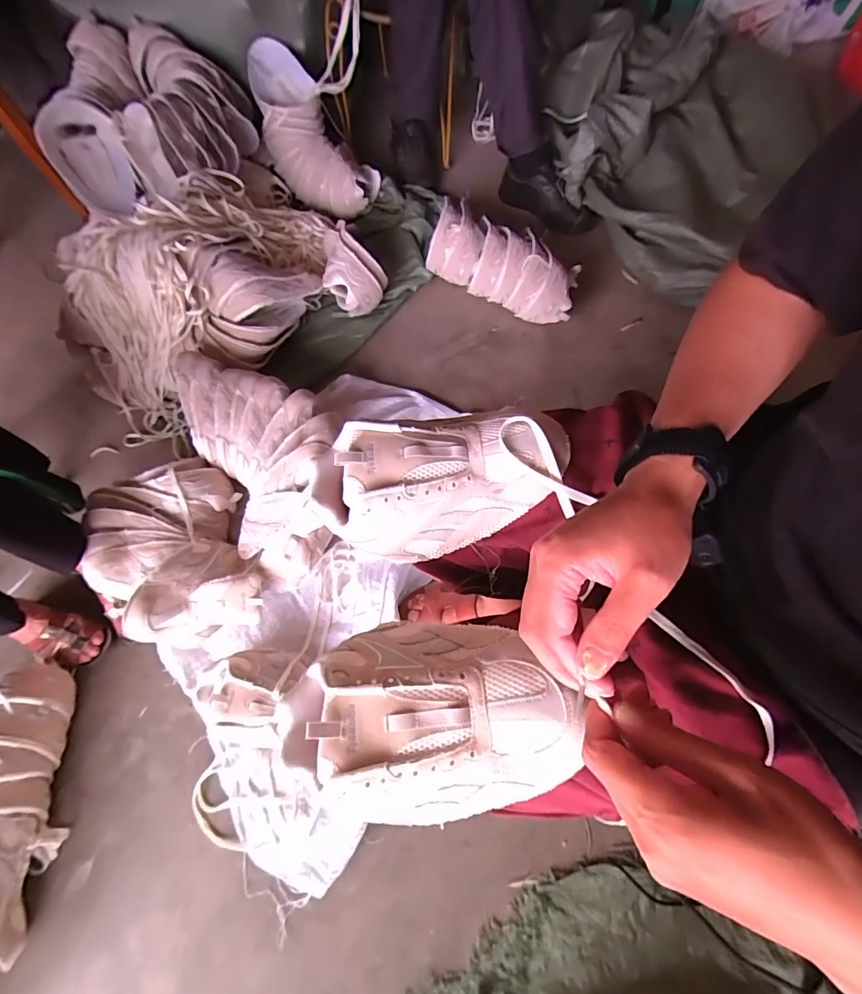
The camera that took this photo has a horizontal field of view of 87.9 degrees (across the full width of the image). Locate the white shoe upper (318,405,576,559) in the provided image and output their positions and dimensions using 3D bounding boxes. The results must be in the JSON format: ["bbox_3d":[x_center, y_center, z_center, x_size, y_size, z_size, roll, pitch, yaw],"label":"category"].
[{"bbox_3d":[0.005,-0.014,0.424,0.232,0.077,0.120,-10,68,1],"label":"white shoe upper"}]

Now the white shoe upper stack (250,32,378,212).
[{"bbox_3d":[-0.348,-1.038,1.283,0.237,0.123,0.507,-30,92,-10],"label":"white shoe upper stack"}]

